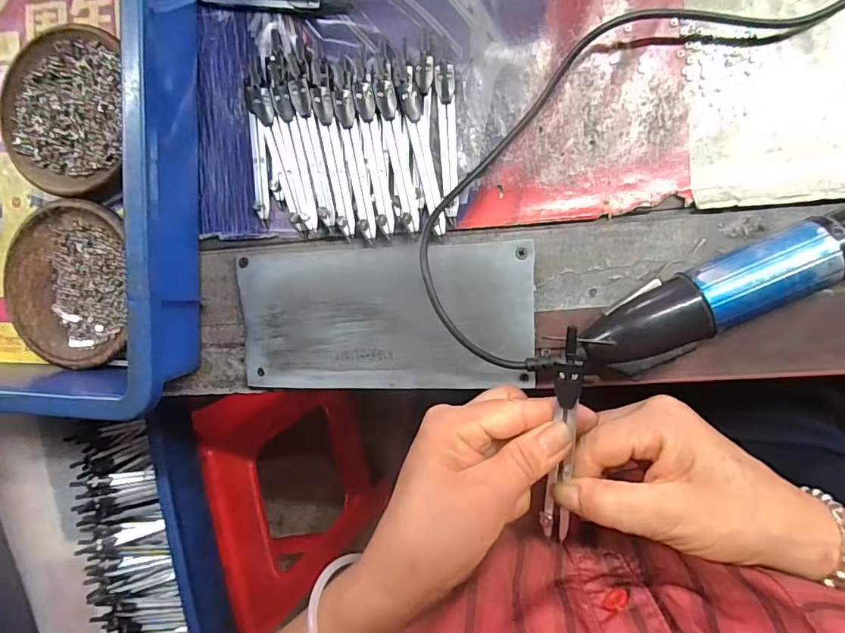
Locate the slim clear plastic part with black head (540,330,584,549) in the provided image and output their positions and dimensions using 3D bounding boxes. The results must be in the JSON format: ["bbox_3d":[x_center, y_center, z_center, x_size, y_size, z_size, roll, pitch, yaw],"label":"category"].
[{"bbox_3d":[0.074,0.062,0.255,0.013,0.005,0.113,4,98,8],"label":"slim clear plastic part with black head"}]

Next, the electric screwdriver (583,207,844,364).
[{"bbox_3d":[0.196,-0.026,0.275,0.216,0.040,0.037,-25,89,9],"label":"electric screwdriver"}]

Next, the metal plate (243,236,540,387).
[{"bbox_3d":[-0.027,0.001,0.327,0.197,0.009,0.093,-2,92,9],"label":"metal plate"}]

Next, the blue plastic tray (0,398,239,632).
[{"bbox_3d":[-0.369,0.285,0.548,0.289,0.078,0.378,-9,93,10],"label":"blue plastic tray"}]

